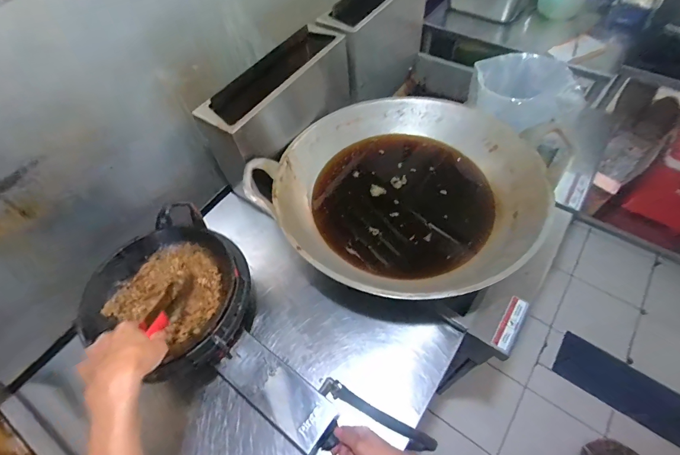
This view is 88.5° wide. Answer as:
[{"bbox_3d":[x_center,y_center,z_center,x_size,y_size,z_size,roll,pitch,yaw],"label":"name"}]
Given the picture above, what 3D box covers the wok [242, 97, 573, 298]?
[{"bbox_3d":[0.150,-0.084,0.822,0.545,0.198,0.554,-2,57,3],"label":"wok"}]

